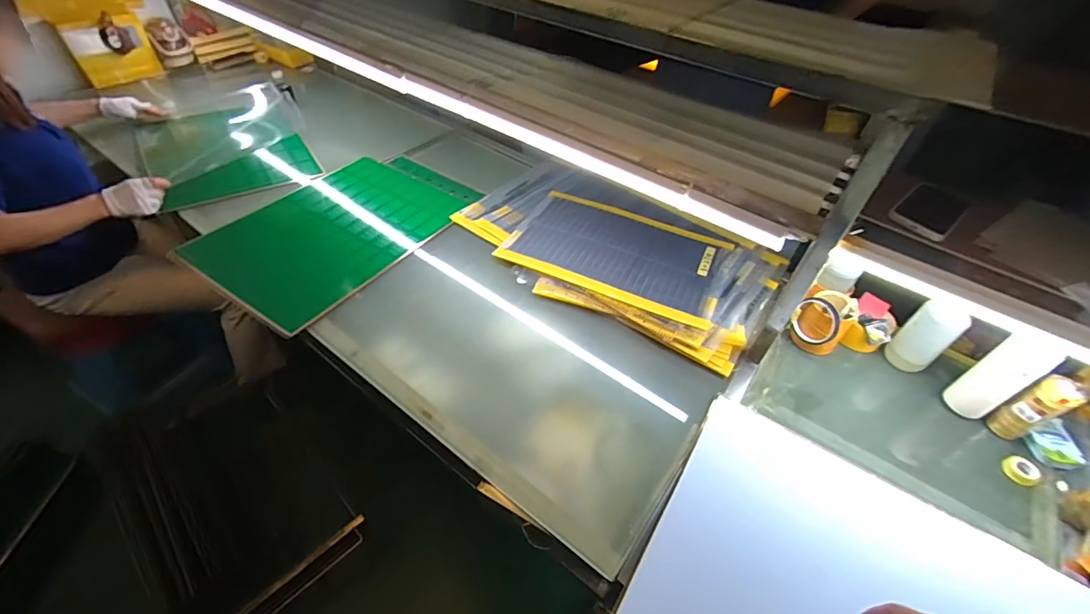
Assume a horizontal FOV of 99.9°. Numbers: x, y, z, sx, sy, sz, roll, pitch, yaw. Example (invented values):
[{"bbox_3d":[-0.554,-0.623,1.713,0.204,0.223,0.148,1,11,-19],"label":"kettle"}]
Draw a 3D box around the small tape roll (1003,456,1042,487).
[{"bbox_3d":[0.794,0.272,0.763,0.039,0.026,0.043,37,54,27],"label":"small tape roll"}]

